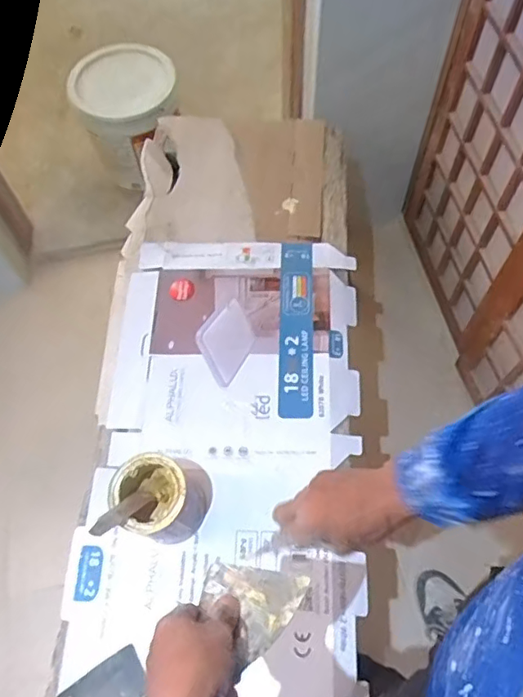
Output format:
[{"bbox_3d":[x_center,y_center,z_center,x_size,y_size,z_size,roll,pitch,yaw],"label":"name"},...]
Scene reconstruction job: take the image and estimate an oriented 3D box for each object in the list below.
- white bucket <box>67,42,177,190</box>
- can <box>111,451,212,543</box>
[{"bbox_3d":[-0.402,-0.689,1.707,0.312,0.370,0.312,-1,63,2],"label":"white bucket"},{"bbox_3d":[-0.142,0.220,0.825,0.132,0.137,0.119,-30,66,-12],"label":"can"}]

